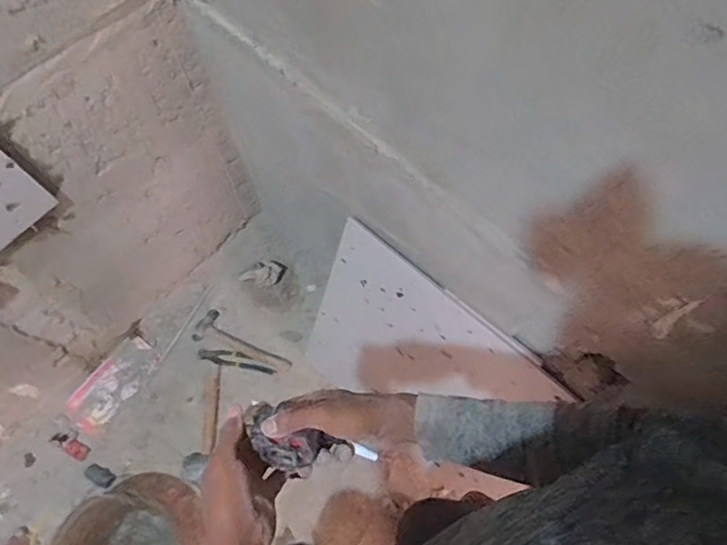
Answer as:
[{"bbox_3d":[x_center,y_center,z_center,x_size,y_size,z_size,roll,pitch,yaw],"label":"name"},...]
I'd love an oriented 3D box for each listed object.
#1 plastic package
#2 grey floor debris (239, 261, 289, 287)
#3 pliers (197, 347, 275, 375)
[{"bbox_3d":[-0.679,0.299,1.519,0.122,0.034,0.268,36,75,13],"label":"plastic package"},{"bbox_3d":[-0.285,0.006,1.569,0.133,0.076,0.060,-16,71,-4],"label":"grey floor debris"},{"bbox_3d":[-0.350,0.242,1.551,0.221,0.013,0.044,11,71,6],"label":"pliers"}]

